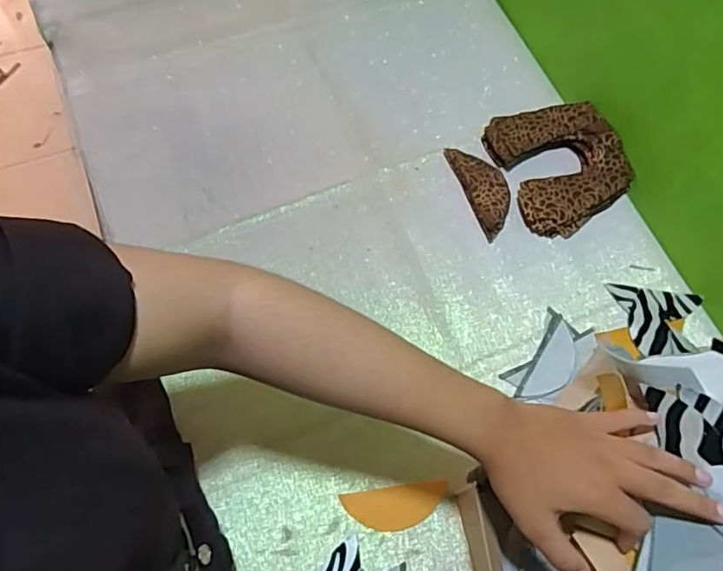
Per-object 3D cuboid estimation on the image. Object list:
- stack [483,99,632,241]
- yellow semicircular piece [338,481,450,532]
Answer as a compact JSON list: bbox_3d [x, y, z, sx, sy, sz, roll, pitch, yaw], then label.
[{"bbox_3d":[0.242,-0.152,0.681,0.138,0.039,0.175,-17,69,-9],"label":"stack"},{"bbox_3d":[0.033,0.216,0.540,0.100,0.006,0.039,-7,68,-5],"label":"yellow semicircular piece"}]

